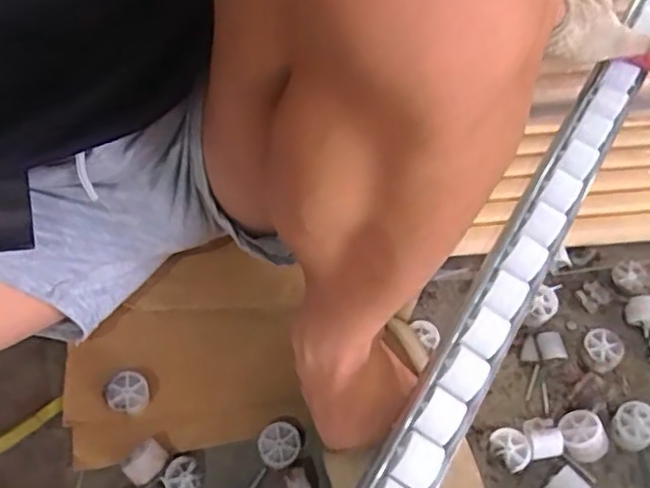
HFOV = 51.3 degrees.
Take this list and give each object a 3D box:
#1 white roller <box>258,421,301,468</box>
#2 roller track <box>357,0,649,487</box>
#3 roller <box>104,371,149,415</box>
[{"bbox_3d":[-0.038,0.172,0.571,0.034,0.024,0.036,-1,56,1],"label":"white roller"},{"bbox_3d":[0.174,-0.025,0.545,0.047,0.032,0.757,27,67,18],"label":"roller track"},{"bbox_3d":[-0.170,0.131,0.589,0.034,0.025,0.034,-1,57,2],"label":"roller"}]

